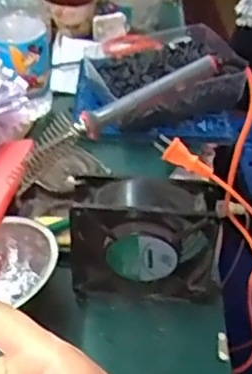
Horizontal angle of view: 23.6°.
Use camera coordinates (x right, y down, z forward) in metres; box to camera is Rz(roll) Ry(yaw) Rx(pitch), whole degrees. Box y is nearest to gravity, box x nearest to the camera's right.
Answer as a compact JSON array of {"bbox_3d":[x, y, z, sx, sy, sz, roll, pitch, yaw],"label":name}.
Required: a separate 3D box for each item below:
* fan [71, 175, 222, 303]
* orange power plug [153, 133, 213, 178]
[{"bbox_3d":[0.019,0.049,0.517,0.129,0.124,0.045,4,42,0],"label":"fan"},{"bbox_3d":[0.064,-0.033,0.664,0.070,0.024,0.015,33,48,10],"label":"orange power plug"}]

